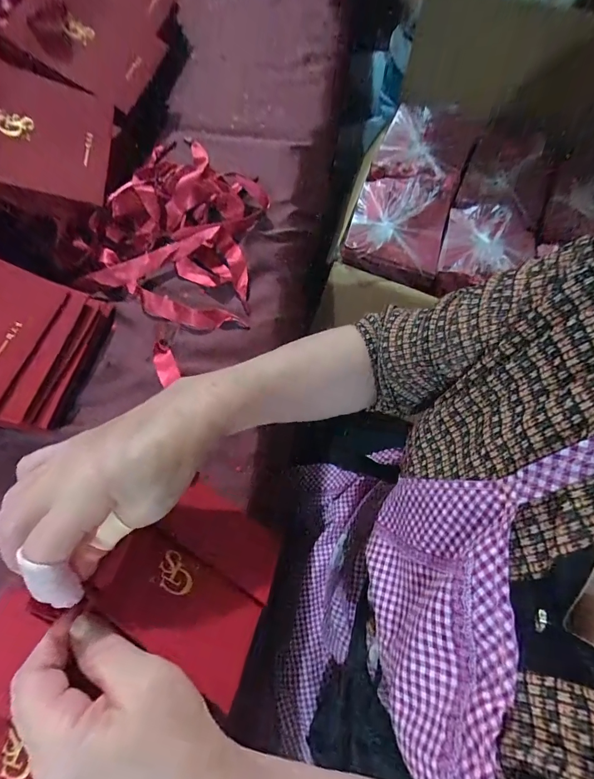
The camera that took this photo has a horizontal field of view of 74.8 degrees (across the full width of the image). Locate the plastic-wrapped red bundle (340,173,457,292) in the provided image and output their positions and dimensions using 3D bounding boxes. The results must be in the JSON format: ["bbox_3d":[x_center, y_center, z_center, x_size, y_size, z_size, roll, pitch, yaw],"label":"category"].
[{"bbox_3d":[0.156,-0.255,0.590,0.141,0.037,0.182,16,68,4],"label":"plastic-wrapped red bundle"}]

